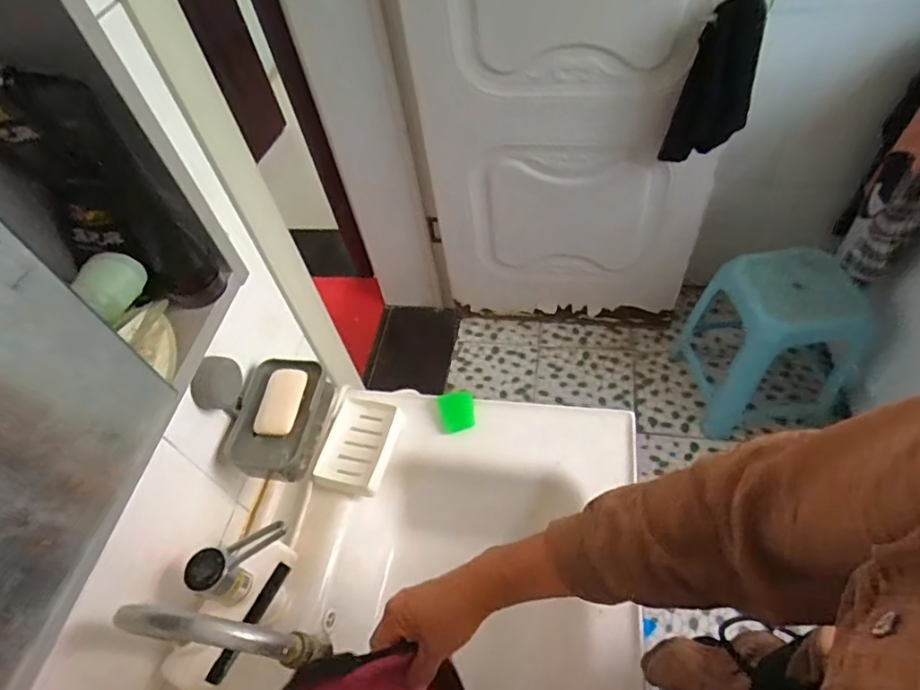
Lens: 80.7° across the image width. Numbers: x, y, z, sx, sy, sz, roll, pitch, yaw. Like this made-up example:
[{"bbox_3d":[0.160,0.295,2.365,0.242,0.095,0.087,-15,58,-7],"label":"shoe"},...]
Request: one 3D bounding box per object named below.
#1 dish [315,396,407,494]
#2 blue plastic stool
[{"bbox_3d":[-0.133,0.133,0.721,0.087,0.020,0.125,10,55,16],"label":"dish"},{"bbox_3d":[0.835,-0.035,1.469,0.329,0.455,0.369,-8,52,2],"label":"blue plastic stool"}]

